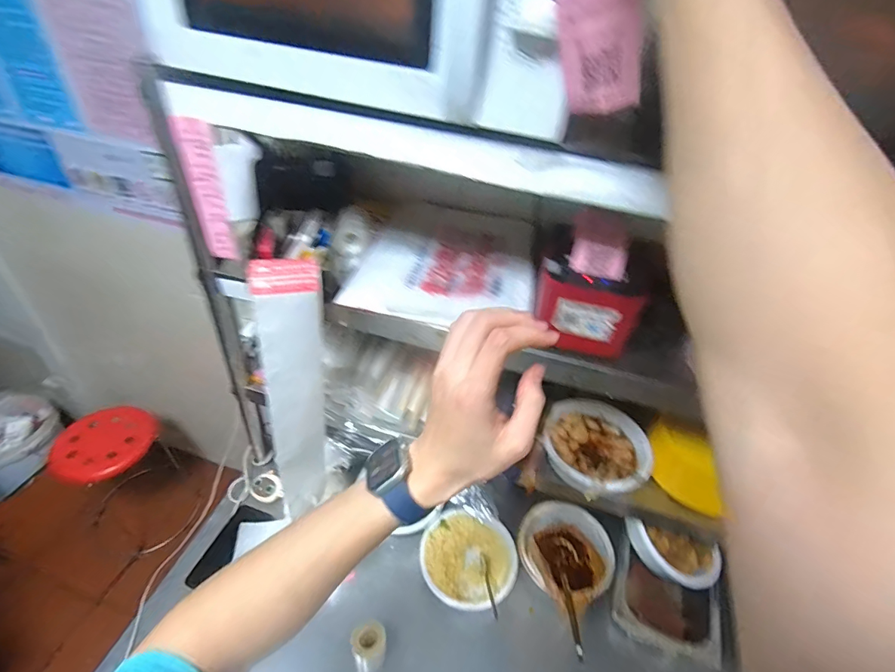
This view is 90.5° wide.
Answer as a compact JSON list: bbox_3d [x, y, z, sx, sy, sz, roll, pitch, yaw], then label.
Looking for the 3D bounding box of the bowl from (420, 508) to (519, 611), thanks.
[{"bbox_3d":[0.036,0.404,0.806,0.160,0.075,0.167,3,40,-2],"label":"bowl"}]

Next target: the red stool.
[{"bbox_3d":[-1.072,0.485,1.501,0.291,0.506,0.263,28,45,25],"label":"red stool"}]

